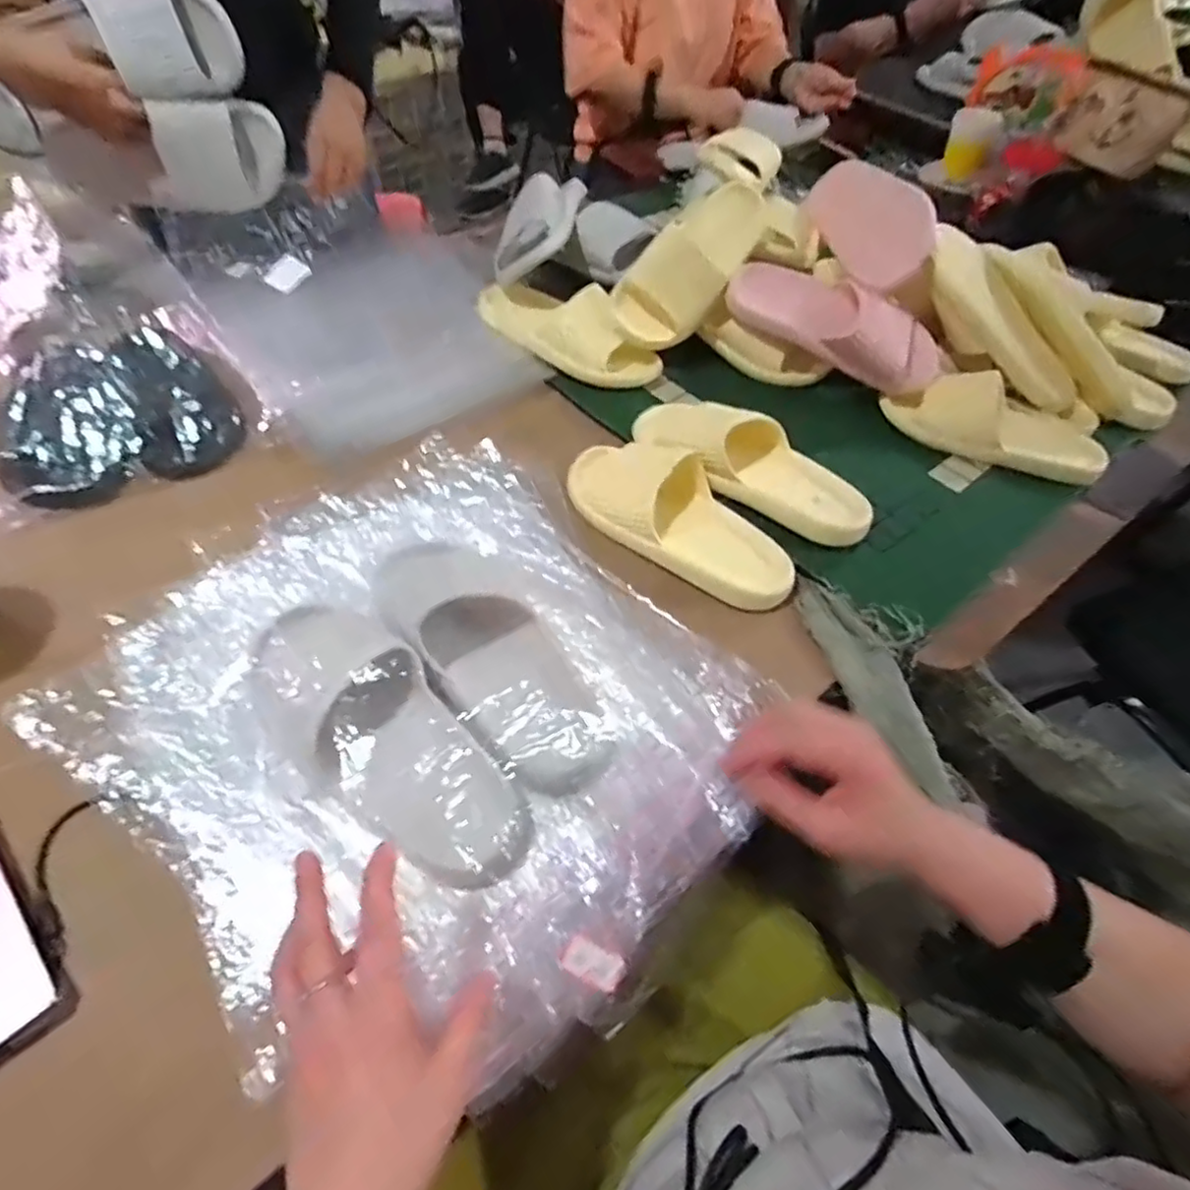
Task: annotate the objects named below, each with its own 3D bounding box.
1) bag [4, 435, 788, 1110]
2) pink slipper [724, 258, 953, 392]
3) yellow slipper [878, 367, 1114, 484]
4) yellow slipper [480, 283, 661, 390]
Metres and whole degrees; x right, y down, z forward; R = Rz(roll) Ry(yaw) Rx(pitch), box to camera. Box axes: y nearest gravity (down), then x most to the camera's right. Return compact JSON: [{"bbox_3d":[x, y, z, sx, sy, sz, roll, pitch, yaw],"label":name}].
[{"bbox_3d":[-0.122,0.068,0.504,0.461,0.068,0.417,36,59,22],"label":"bag"},{"bbox_3d":[0.302,-0.330,0.796,0.286,0.080,0.083,23,54,-3],"label":"pink slipper"},{"bbox_3d":[0.472,-0.204,0.762,0.250,0.071,0.084,17,54,9],"label":"yellow slipper"},{"bbox_3d":[-0.036,-0.340,0.836,0.243,0.075,0.099,33,58,20],"label":"yellow slipper"}]

